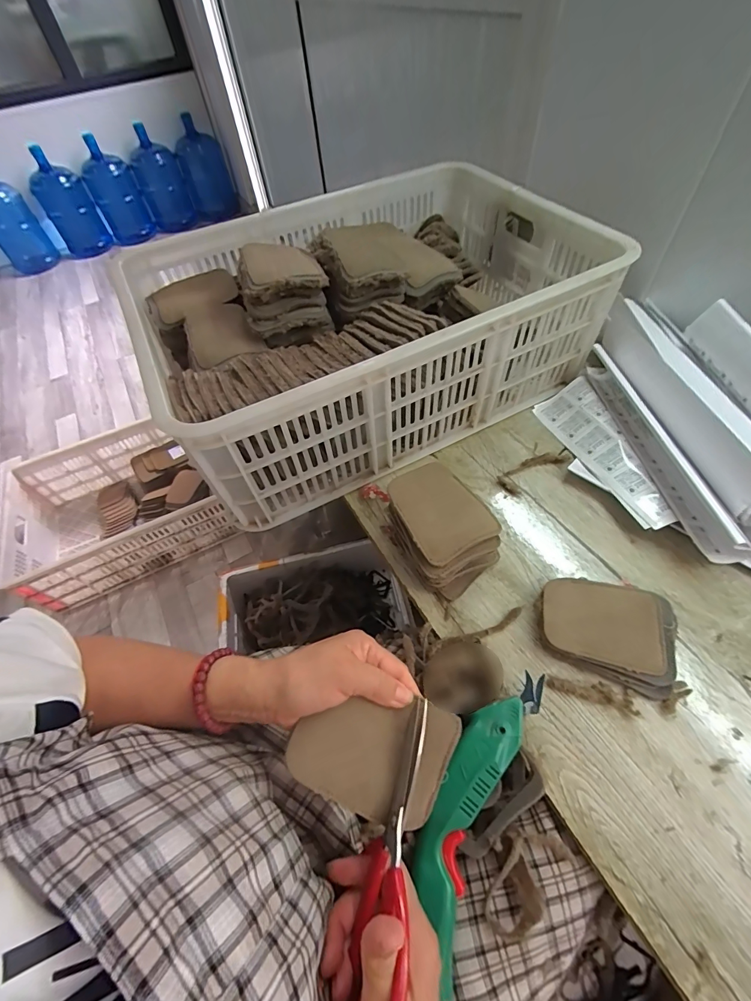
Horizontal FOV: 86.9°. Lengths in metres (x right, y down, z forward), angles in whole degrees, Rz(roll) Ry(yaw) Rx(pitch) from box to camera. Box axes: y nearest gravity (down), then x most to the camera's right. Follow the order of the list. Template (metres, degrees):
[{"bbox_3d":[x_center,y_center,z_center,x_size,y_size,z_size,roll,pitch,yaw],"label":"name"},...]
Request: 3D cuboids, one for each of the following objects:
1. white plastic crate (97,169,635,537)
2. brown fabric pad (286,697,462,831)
[{"bbox_3d":[-0.012,-0.284,0.610,0.602,0.192,0.452,-25,58,-12],"label":"white plastic crate"},{"bbox_3d":[-0.002,0.179,0.286,0.109,0.012,0.080,23,74,-1],"label":"brown fabric pad"}]

